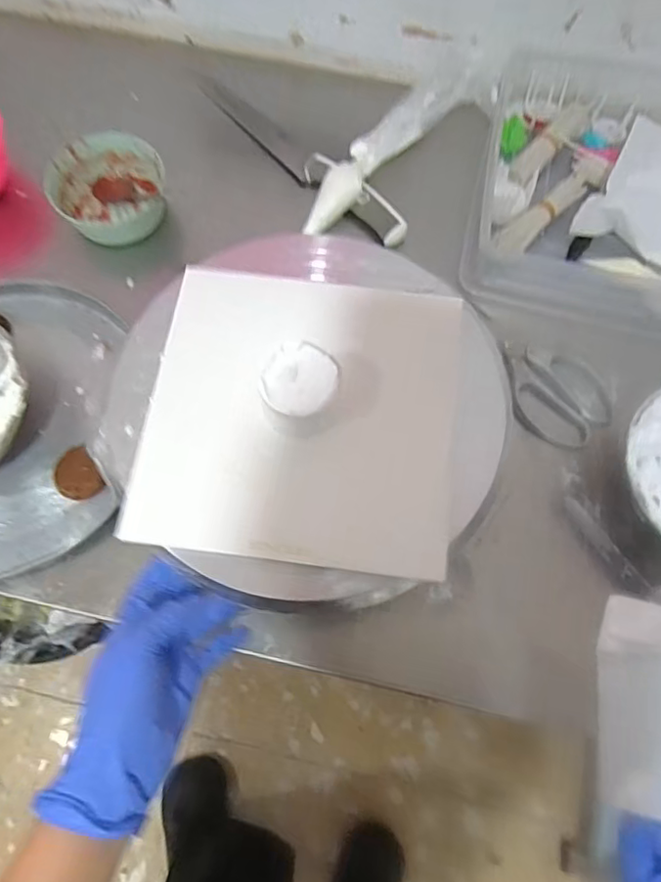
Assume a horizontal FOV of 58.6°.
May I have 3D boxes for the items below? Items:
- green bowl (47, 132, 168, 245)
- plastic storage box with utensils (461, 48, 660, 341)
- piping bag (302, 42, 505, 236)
[{"bbox_3d":[-0.237,-0.267,0.638,0.110,0.069,0.112,0,70,-1],"label":"green bowl"},{"bbox_3d":[0.344,-0.263,0.624,0.367,0.087,0.304,14,70,4],"label":"plastic storage box with utensils"},{"bbox_3d":[0.079,-0.319,0.634,0.298,0.059,0.097,-43,76,0],"label":"piping bag"}]

